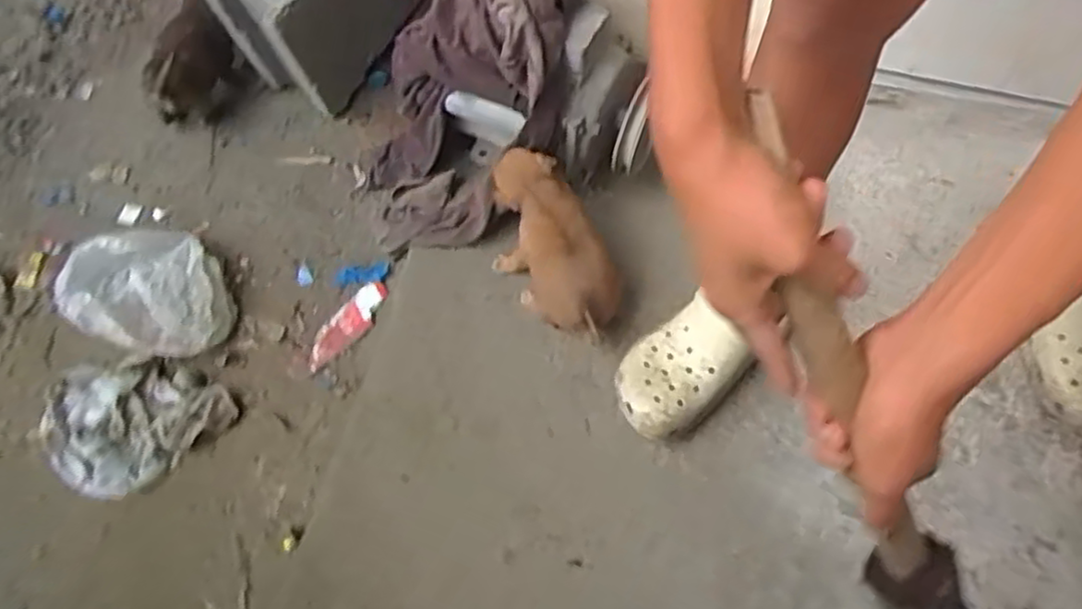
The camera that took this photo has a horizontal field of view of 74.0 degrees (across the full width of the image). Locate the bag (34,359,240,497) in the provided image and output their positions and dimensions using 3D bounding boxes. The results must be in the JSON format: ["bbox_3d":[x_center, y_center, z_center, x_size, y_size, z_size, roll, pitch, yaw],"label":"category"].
[{"bbox_3d":[-0.465,0.125,0.817,0.158,0.044,0.170,40,68,20],"label":"bag"}]

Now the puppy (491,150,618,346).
[{"bbox_3d":[0.013,-0.062,0.813,0.087,0.137,0.197,-32,68,-16],"label":"puppy"}]

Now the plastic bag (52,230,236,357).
[{"bbox_3d":[-0.463,-0.012,0.851,0.162,0.084,0.157,41,68,20],"label":"plastic bag"}]

